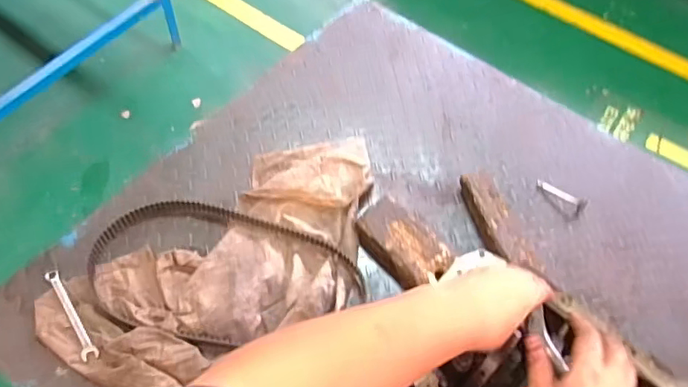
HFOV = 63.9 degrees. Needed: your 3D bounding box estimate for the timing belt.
[{"bbox_3d":[-0.206,0.144,0.942,0.478,0.033,0.272,18,60,9],"label":"timing belt"}]

